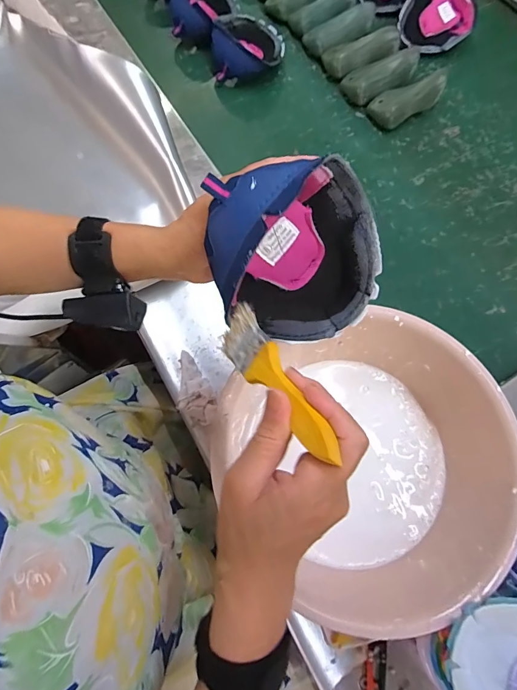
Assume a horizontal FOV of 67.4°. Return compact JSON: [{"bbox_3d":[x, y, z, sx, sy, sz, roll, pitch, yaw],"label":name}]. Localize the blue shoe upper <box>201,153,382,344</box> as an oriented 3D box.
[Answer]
[{"bbox_3d":[0.028,-0.072,0.321,0.137,0.144,0.080,-15,32,-12],"label":"blue shoe upper"}]

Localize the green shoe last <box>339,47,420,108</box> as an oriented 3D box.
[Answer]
[{"bbox_3d":[0.240,-0.521,0.742,0.151,0.048,0.076,-27,73,-10],"label":"green shoe last"}]

